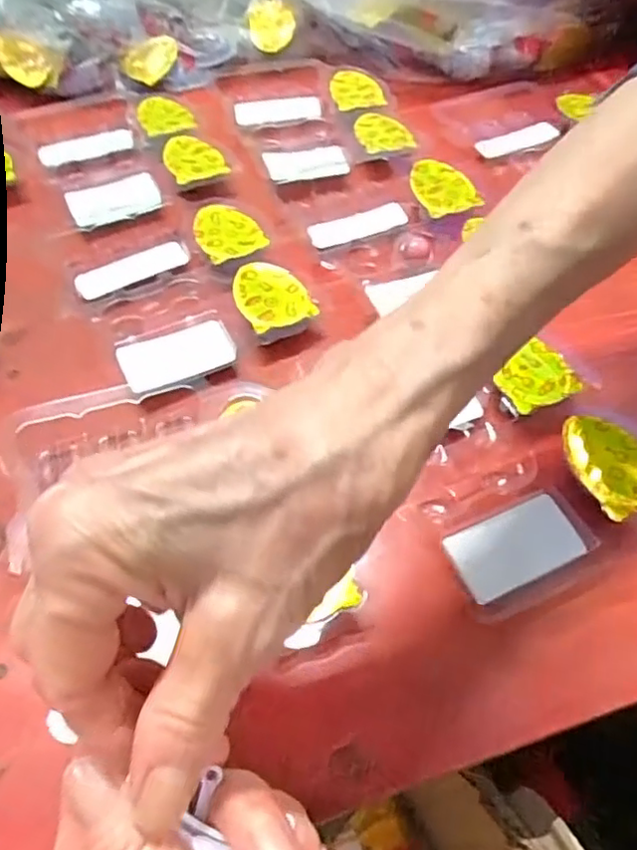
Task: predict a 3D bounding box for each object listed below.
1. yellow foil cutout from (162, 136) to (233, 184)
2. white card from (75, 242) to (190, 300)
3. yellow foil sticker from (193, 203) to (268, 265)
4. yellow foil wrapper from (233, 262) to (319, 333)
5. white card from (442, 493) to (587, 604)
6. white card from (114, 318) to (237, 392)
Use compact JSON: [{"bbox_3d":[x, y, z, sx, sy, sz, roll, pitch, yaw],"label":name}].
[{"bbox_3d":[-0.089,-0.185,0.428,0.038,0.005,0.051,-27,60,-17],"label":"yellow foil cutout"},{"bbox_3d":[-0.111,-0.095,0.371,0.068,0.008,0.016,-30,61,-19],"label":"white card"},{"bbox_3d":[-0.057,-0.118,0.383,0.038,0.010,0.047,-27,60,-17],"label":"yellow foil sticker"},{"bbox_3d":[-0.028,-0.070,0.353,0.039,0.019,0.046,-24,59,-16],"label":"yellow foil wrapper"},{"bbox_3d":[0.082,0.050,0.257,0.055,0.004,0.030,-20,61,-17],"label":"white card"},{"bbox_3d":[-0.075,-0.037,0.328,0.058,0.004,0.031,-18,65,-19],"label":"white card"}]

